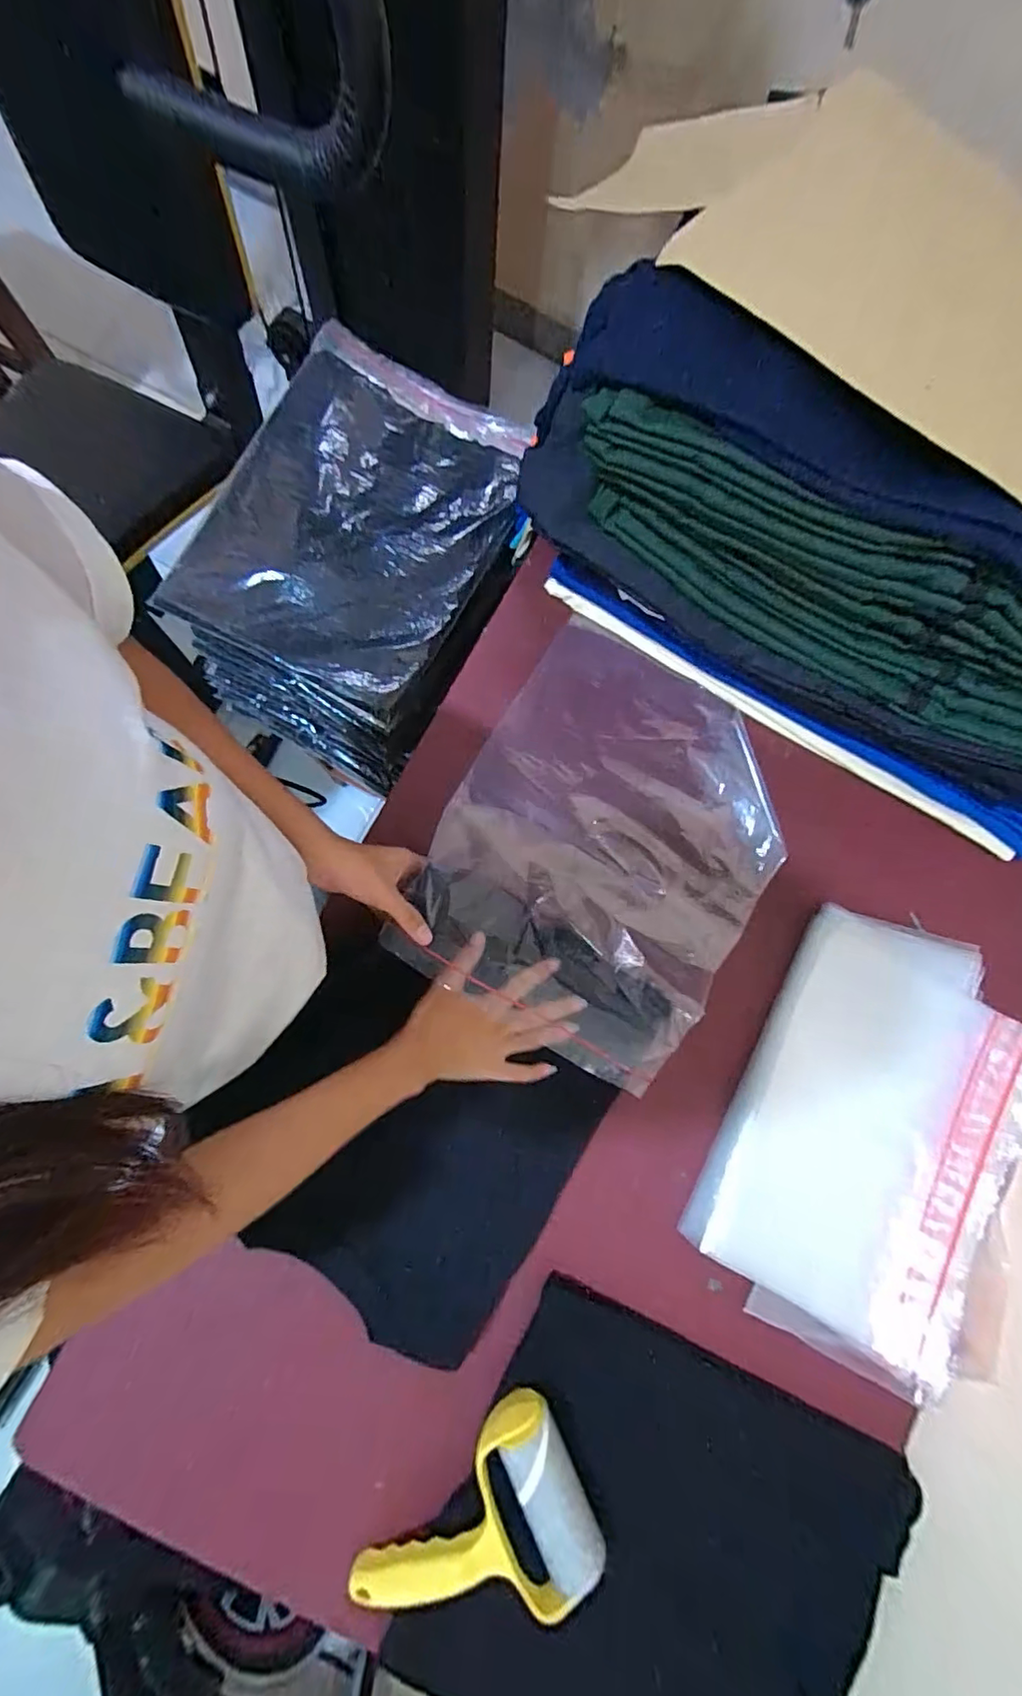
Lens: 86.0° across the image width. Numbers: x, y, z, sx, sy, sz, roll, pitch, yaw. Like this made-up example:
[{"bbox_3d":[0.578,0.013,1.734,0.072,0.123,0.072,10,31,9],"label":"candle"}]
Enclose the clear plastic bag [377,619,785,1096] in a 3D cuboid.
[{"bbox_3d":[0.095,-0.004,0.499,0.278,0.041,0.357,32,70,-8],"label":"clear plastic bag"}]

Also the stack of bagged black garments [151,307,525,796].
[{"bbox_3d":[-0.170,-0.328,0.670,0.302,0.179,0.416,28,80,0],"label":"stack of bagged black garments"}]

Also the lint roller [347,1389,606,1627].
[{"bbox_3d":[-0.035,0.495,0.404,0.179,0.060,0.121,-23,83,-8],"label":"lint roller"}]

